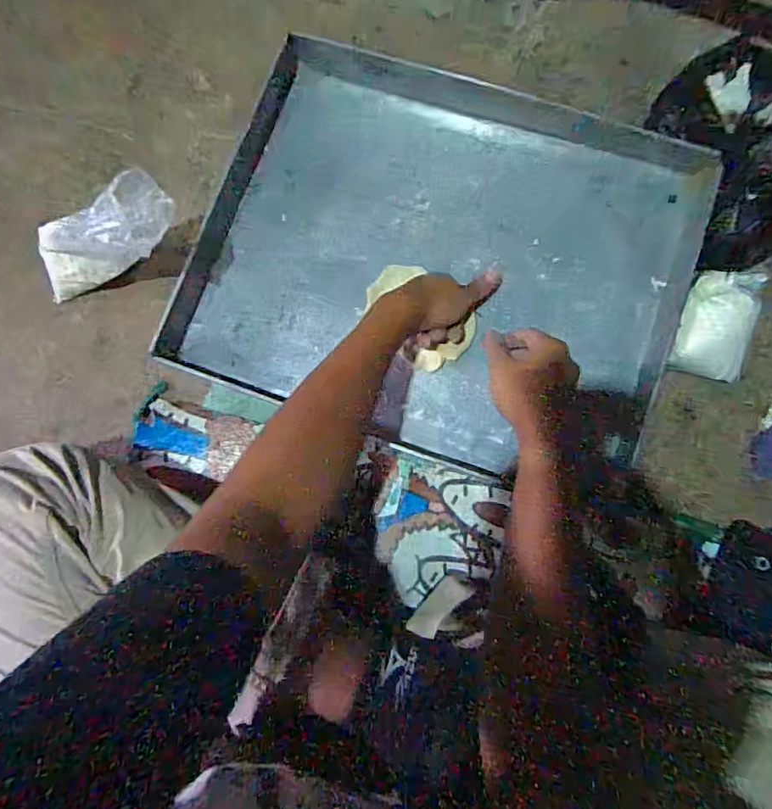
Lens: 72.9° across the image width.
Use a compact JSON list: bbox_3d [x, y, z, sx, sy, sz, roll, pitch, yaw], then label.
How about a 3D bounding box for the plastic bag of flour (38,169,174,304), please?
[{"bbox_3d":[-0.304,-0.165,0.549,0.215,0.070,0.079,-13,80,37],"label":"plastic bag of flour"}]

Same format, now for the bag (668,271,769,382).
[{"bbox_3d":[0.353,-0.090,0.556,0.084,0.035,0.120,11,82,3],"label":"bag"}]

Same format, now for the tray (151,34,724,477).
[{"bbox_3d":[0.067,-0.171,0.593,0.528,0.039,0.438,20,83,4],"label":"tray"}]

